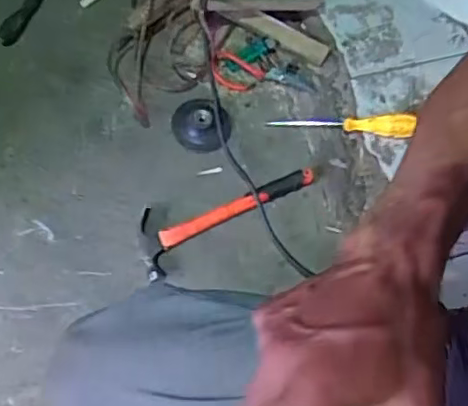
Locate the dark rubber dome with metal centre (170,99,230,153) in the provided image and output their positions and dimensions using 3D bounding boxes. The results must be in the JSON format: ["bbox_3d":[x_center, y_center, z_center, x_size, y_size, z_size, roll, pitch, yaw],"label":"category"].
[{"bbox_3d":[-0.046,-0.115,0.824,0.081,0.029,0.083,2,69,-2],"label":"dark rubber dome with metal centre"}]

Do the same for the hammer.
[{"bbox_3d":[-0.013,0.004,0.799,0.266,0.025,0.091,-29,73,-13],"label":"hammer"}]

